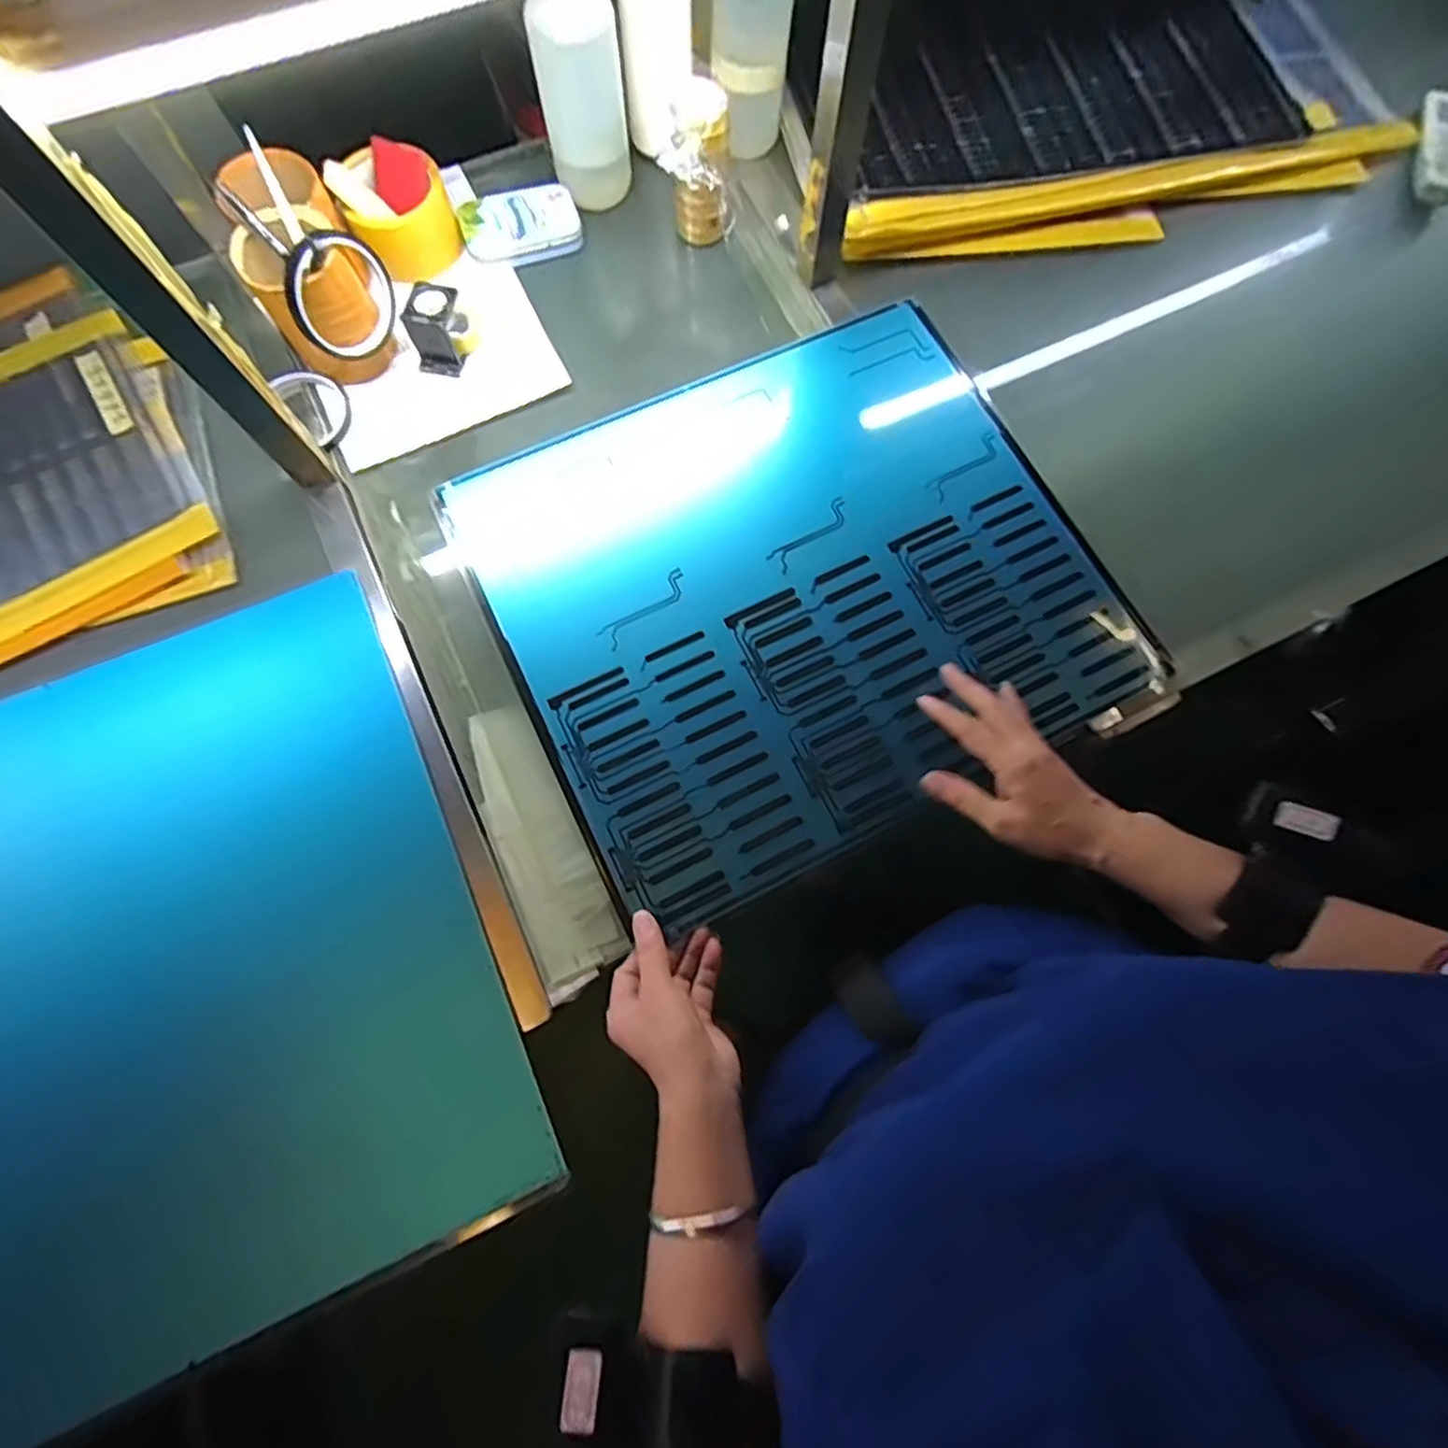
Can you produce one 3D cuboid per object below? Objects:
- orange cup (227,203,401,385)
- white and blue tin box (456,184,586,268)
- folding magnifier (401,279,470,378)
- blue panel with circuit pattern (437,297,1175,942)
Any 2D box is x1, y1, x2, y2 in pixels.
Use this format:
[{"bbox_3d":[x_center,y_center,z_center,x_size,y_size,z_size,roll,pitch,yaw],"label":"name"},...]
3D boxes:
[{"bbox_3d":[-0.343,-0.358,0.553,0.079,0.101,0.090,-35,79,-10],"label":"orange cup"},{"bbox_3d":[-0.196,-0.483,0.624,0.110,0.016,0.068,-17,77,-6],"label":"white and blue tin box"},{"bbox_3d":[-0.258,-0.360,0.580,0.040,0.052,0.062,5,76,-1],"label":"folding magnifier"},{"bbox_3d":[0.060,-0.127,0.556,0.485,0.012,0.434,-26,78,-8],"label":"blue panel with circuit pattern"}]

